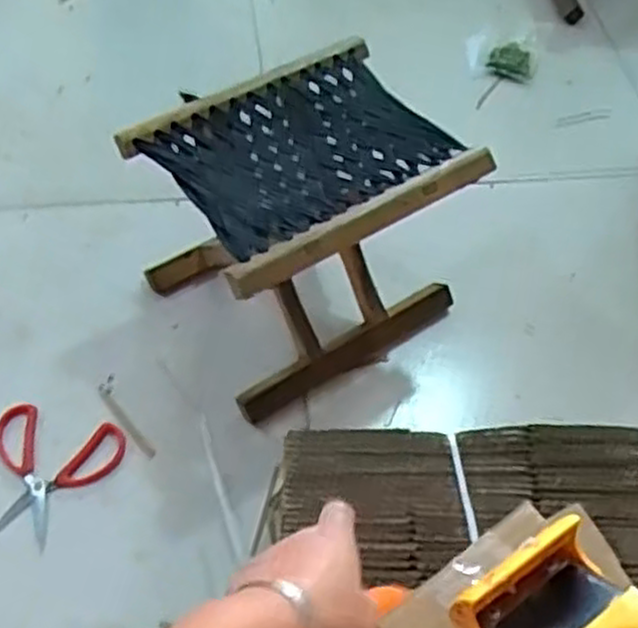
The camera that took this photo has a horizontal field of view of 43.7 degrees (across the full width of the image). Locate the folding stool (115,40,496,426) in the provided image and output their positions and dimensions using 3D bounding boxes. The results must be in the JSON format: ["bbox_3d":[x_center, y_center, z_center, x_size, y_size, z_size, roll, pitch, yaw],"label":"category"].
[{"bbox_3d":[-0.017,-0.092,0.931,0.311,0.270,0.256,-26,59,-22],"label":"folding stool"}]

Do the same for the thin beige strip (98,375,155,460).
[{"bbox_3d":[-0.223,0.119,0.924,0.021,0.004,0.122,-27,60,-22],"label":"thin beige strip"}]

